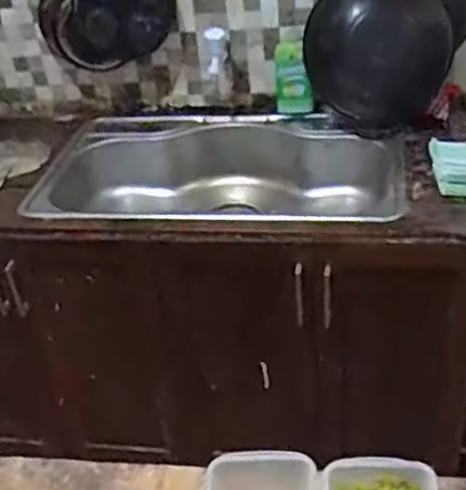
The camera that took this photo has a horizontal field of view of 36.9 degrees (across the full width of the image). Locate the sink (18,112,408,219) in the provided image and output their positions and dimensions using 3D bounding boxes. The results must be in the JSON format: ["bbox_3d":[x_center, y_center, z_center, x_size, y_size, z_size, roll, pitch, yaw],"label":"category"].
[{"bbox_3d":[-0.026,-0.120,1.723,0.849,0.225,0.516,1,34,11],"label":"sink"}]

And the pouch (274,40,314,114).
[{"bbox_3d":[0.147,-0.415,1.747,0.094,0.171,0.052,14,39,28],"label":"pouch"}]

